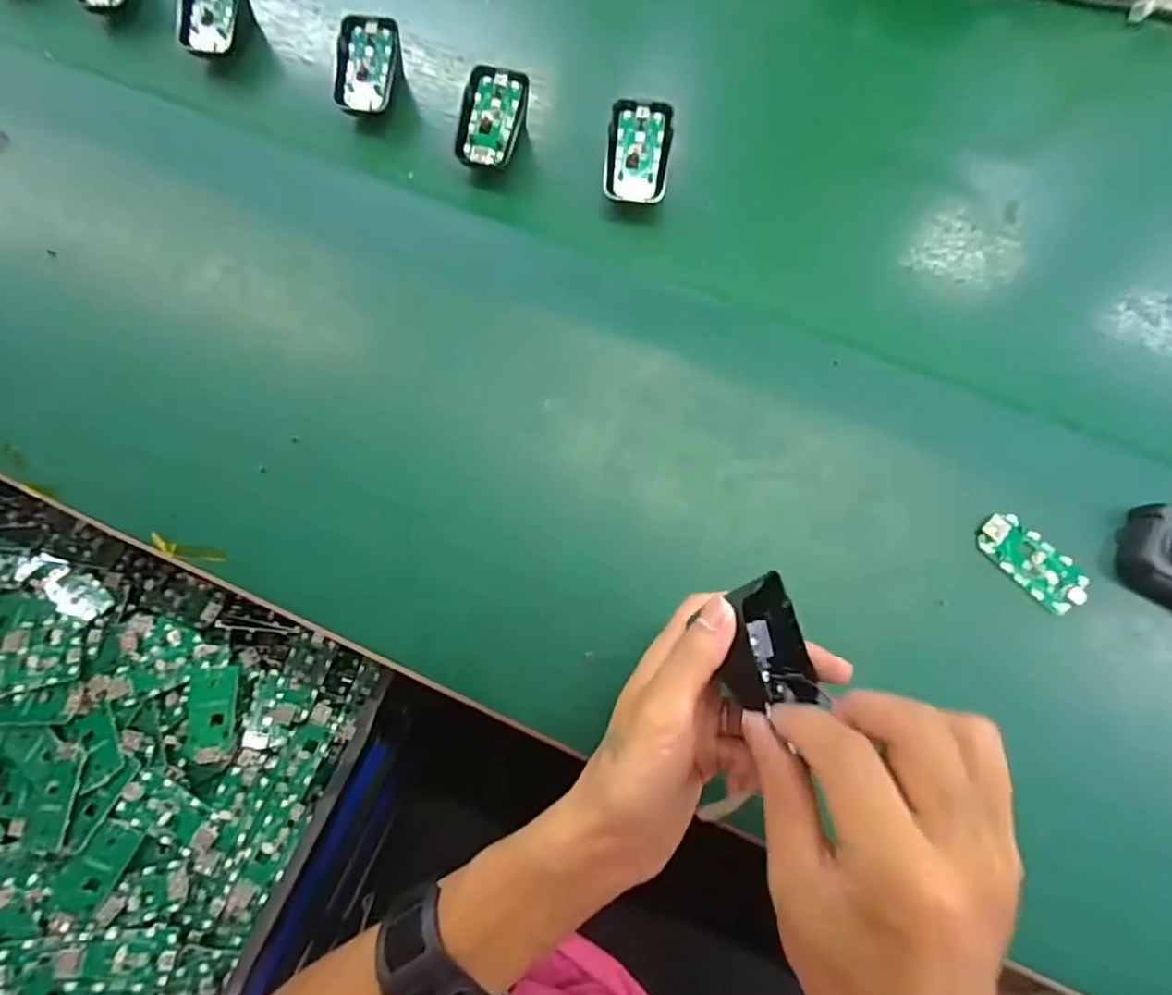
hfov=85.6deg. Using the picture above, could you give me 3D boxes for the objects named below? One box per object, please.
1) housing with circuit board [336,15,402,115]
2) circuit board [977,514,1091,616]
[{"bbox_3d":[-0.164,-0.323,0.479,0.045,0.027,0.070,8,91,-4],"label":"housing with circuit board"},{"bbox_3d":[0.260,0.037,0.370,0.031,0.010,0.063,-41,76,-12],"label":"circuit board"}]

